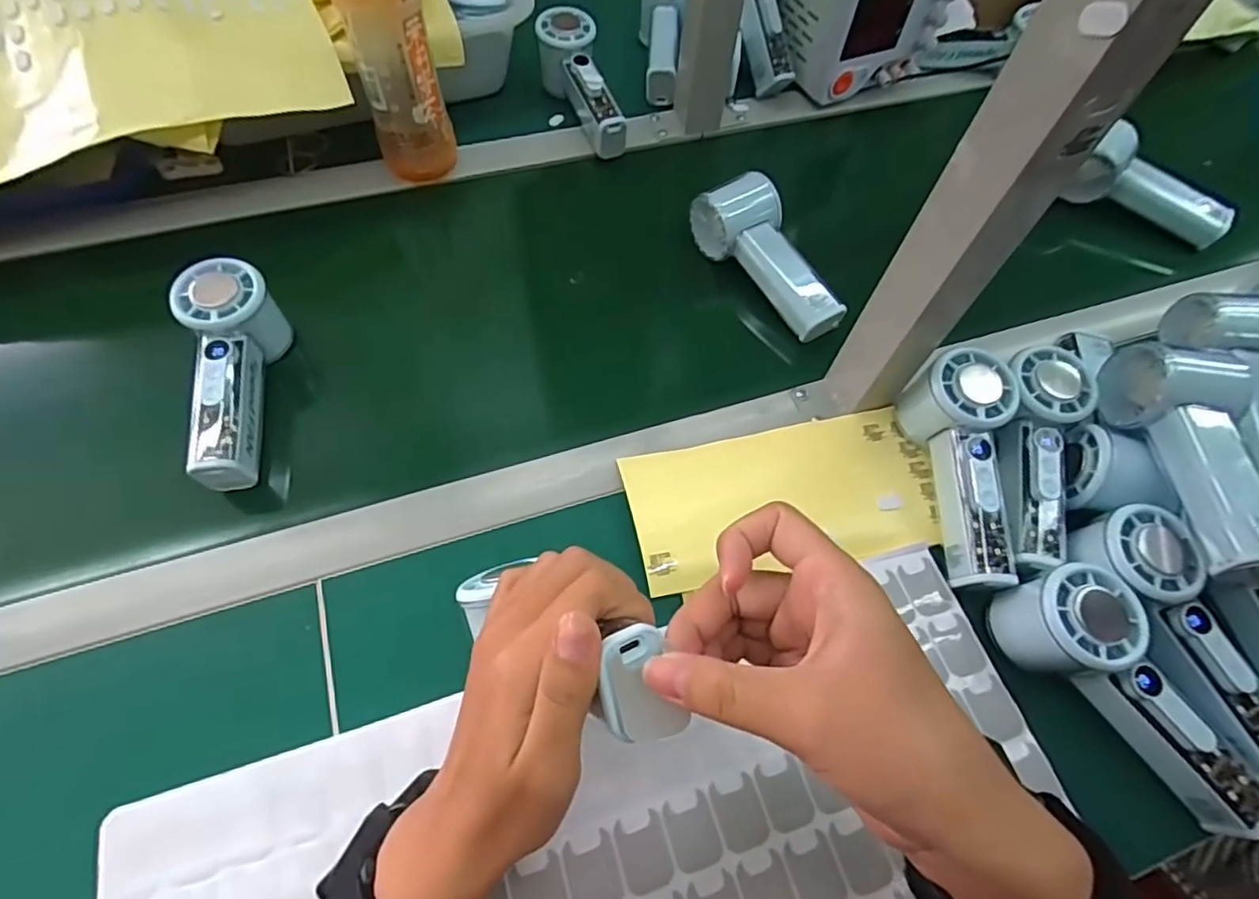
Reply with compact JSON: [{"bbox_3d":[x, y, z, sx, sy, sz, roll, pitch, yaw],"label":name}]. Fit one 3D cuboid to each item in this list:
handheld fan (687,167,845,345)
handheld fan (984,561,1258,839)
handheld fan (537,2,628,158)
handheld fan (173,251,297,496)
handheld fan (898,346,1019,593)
[{"bbox_3d":[0.112,-0.157,0.491,0.057,0.045,0.144,-23,64,-16],"label":"handheld fan"},{"bbox_3d":[0.282,0.136,0.335,0.056,0.049,0.153,-31,67,-19],"label":"handheld fan"},{"bbox_3d":[-0.043,-0.350,0.591,0.051,0.054,0.151,-21,80,-14],"label":"handheld fan"},{"bbox_3d":[-0.271,-0.049,0.417,0.049,0.056,0.155,-6,75,-7],"label":"handheld fan"},{"bbox_3d":[0.220,0.014,0.404,0.054,0.054,0.149,1,75,-3],"label":"handheld fan"}]

